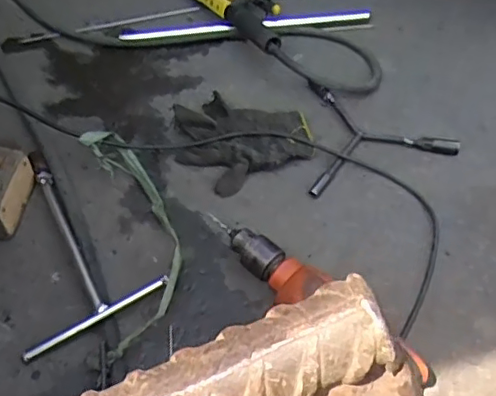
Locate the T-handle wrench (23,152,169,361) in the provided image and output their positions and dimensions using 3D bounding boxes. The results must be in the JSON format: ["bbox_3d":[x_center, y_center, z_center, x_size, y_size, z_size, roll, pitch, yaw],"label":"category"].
[{"bbox_3d":[-0.213,0.042,0.635,0.152,0.037,0.244,-27,62,-21],"label":"T-handle wrench"}]

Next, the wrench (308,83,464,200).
[{"bbox_3d":[0.178,-0.075,0.755,0.193,0.021,0.180,4,55,-2],"label":"wrench"}]

